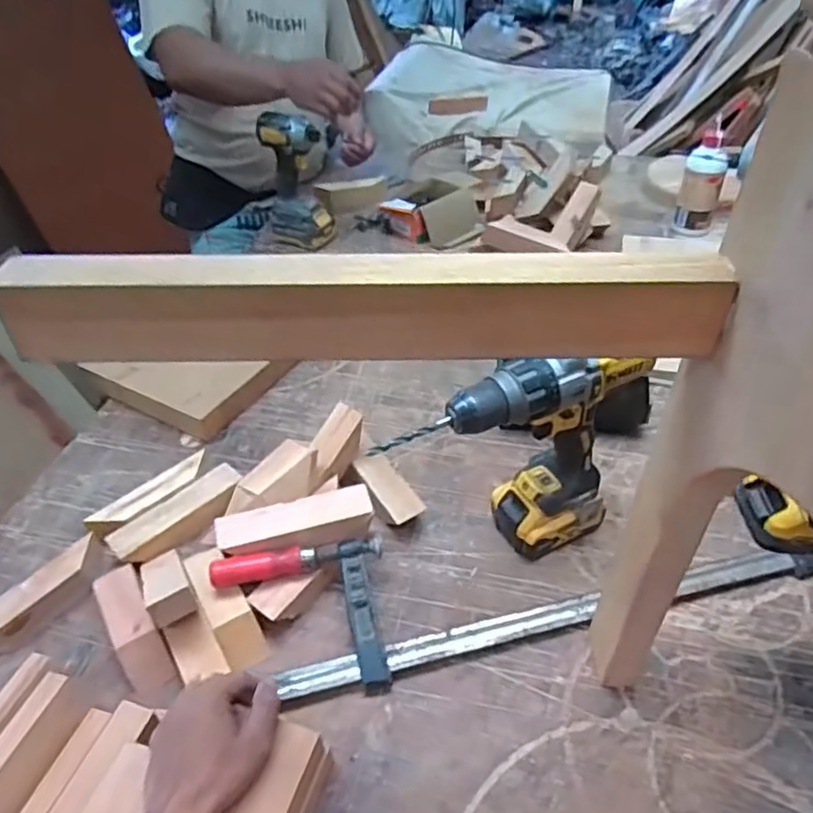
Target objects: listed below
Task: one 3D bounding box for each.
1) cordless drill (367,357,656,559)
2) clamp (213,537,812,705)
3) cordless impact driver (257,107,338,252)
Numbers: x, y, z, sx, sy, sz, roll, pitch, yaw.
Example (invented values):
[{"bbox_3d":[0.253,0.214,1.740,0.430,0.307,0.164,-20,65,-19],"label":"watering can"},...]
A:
[{"bbox_3d":[0.126,0.057,0.659,0.226,0.251,0.071,-16,44,-14],"label":"cordless drill"},{"bbox_3d":[0.116,0.172,0.672,0.599,0.069,0.142,-11,43,-8],"label":"clamp"},{"bbox_3d":[-0.212,-0.425,1.216,0.128,0.232,0.075,28,51,30],"label":"cordless impact driver"}]

